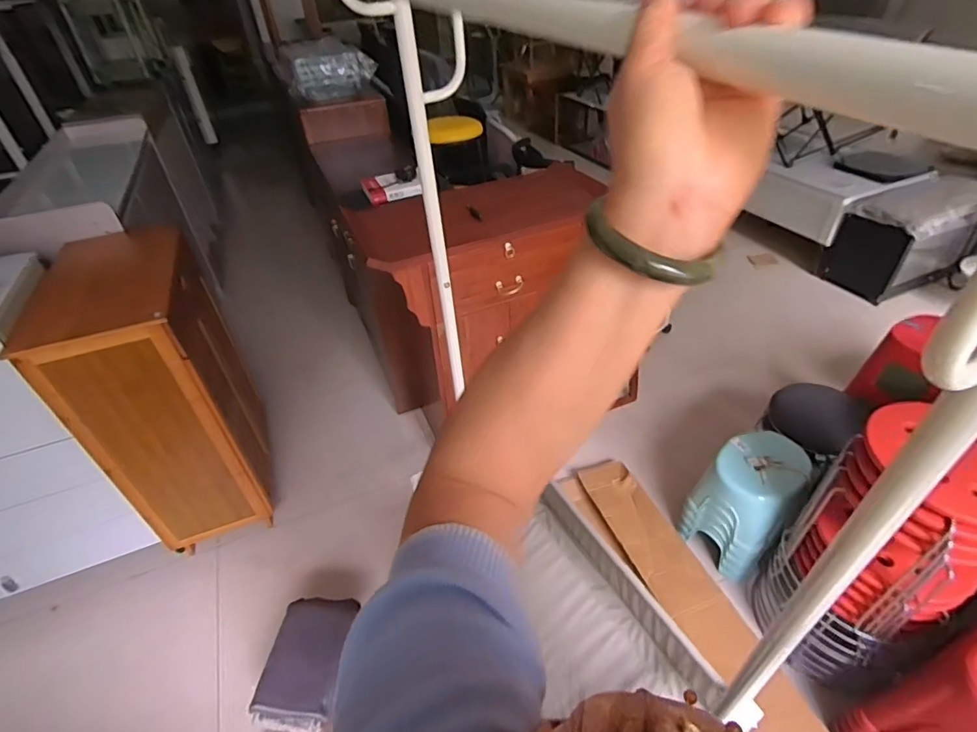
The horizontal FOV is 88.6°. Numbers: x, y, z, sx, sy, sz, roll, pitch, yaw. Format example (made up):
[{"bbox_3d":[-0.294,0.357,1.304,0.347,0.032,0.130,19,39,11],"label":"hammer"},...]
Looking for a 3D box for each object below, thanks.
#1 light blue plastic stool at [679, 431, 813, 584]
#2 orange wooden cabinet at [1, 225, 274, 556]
[{"bbox_3d":[0.771,0.387,1.498,0.291,0.303,0.254,-33,48,-31],"label":"light blue plastic stool"},{"bbox_3d":[-0.966,0.065,1.534,0.306,0.769,0.564,-17,42,-15],"label":"orange wooden cabinet"}]

